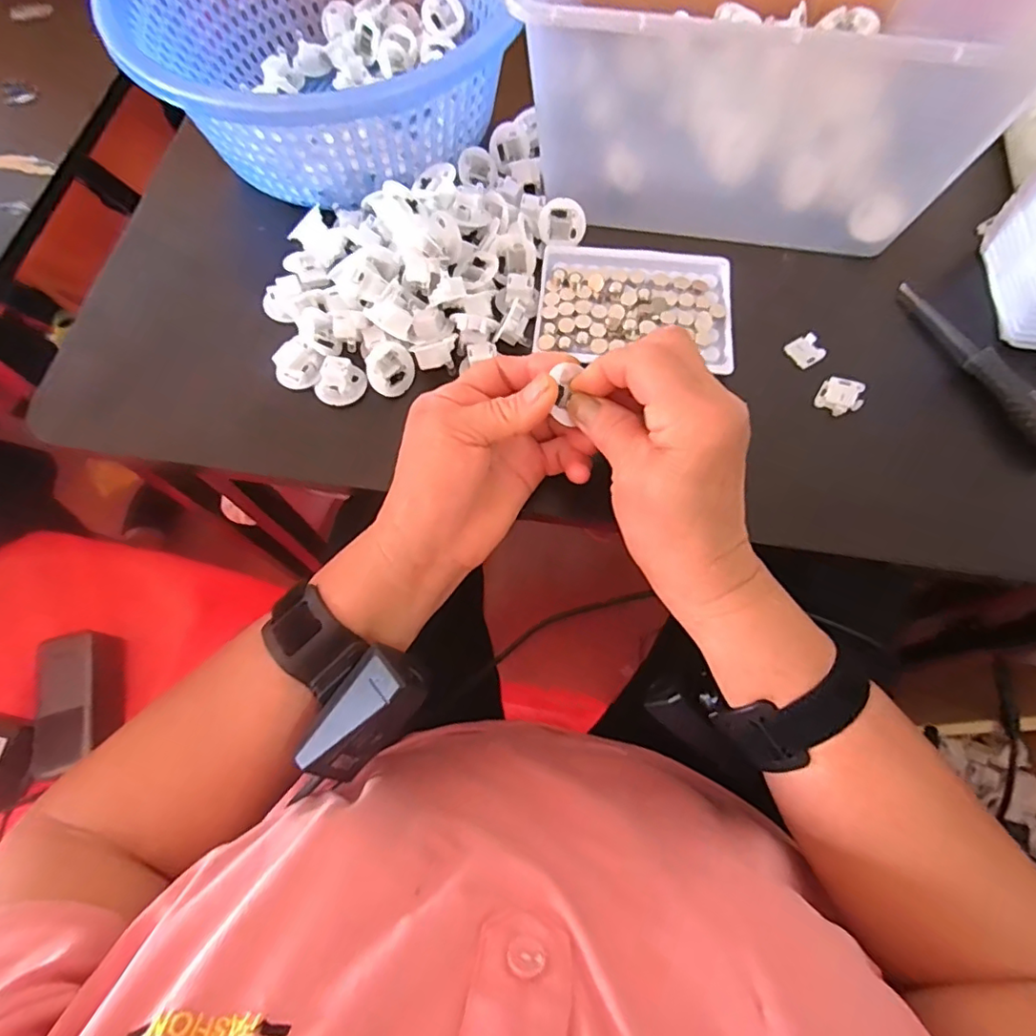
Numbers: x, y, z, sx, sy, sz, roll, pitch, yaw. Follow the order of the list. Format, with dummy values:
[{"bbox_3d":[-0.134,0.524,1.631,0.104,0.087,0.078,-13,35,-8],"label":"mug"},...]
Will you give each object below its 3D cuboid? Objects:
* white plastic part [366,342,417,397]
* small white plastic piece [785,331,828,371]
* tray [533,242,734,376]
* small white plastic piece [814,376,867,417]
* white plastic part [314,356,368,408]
[{"bbox_3d":[-0.082,-0.095,0.367,0.032,0.033,0.007,-31,30,-28],"label":"white plastic part"},{"bbox_3d":[0.192,-0.111,0.382,0.022,0.006,0.022,-31,72,-11],"label":"small white plastic piece"},{"bbox_3d":[0.080,-0.146,0.387,0.128,0.010,0.099,6,69,3],"label":"tray"},{"bbox_3d":[0.207,-0.078,0.367,0.025,0.009,0.024,26,71,10],"label":"small white plastic piece"},{"bbox_3d":[-0.116,-0.088,0.369,0.027,0.016,0.029,32,72,12],"label":"white plastic part"}]

